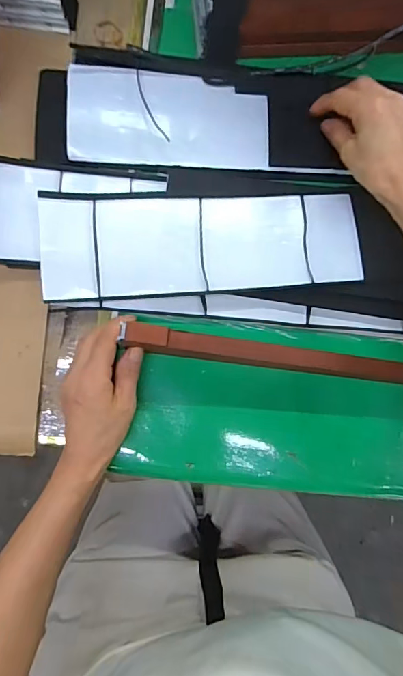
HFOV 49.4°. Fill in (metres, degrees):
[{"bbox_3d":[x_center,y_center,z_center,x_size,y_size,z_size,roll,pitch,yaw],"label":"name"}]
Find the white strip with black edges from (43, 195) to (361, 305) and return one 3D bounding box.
[{"bbox_3d":[0.003,-0.090,0.408,0.288,0.011,0.098,-4,82,-5],"label":"white strip with black edges"}]

